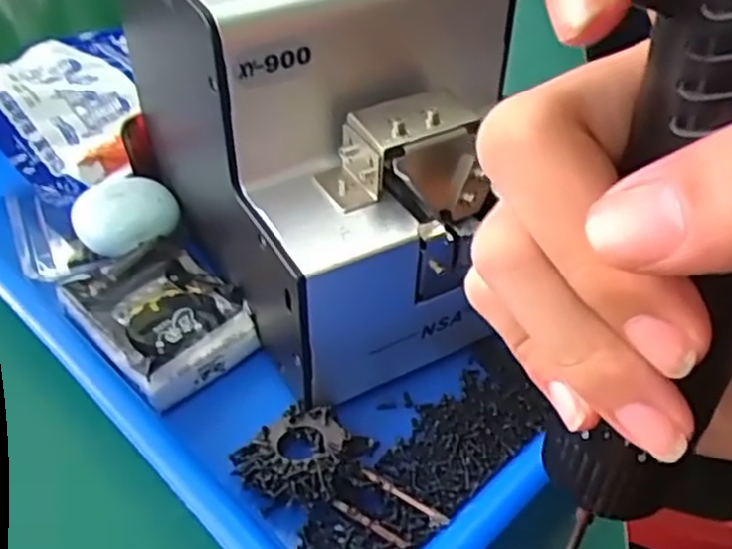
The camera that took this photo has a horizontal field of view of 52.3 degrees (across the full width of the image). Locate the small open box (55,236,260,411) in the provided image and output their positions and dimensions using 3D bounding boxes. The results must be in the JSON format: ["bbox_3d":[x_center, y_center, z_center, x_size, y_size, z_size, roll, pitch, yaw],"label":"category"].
[{"bbox_3d":[-0.090,0.017,0.323,0.057,0.020,0.076,-31,50,-30],"label":"small open box"}]

